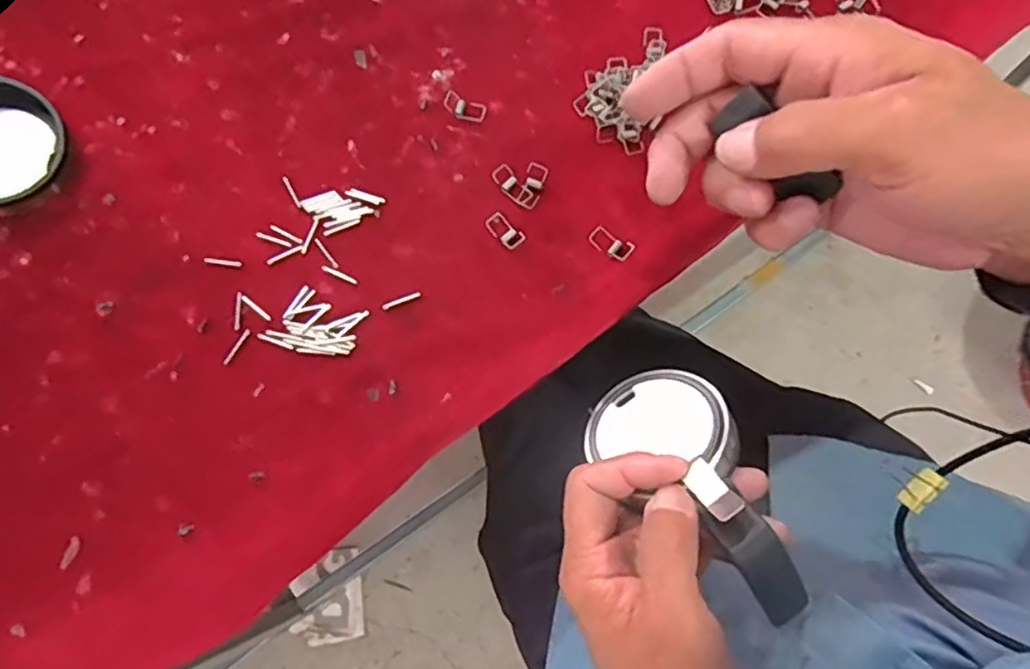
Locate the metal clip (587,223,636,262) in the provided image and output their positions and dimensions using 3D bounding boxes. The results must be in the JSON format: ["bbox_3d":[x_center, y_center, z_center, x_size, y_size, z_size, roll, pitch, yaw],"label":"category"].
[{"bbox_3d":[0.050,-0.048,0.333,0.023,0.004,0.012,38,79,11],"label":"metal clip"}]

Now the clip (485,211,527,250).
[{"bbox_3d":[-0.005,-0.055,0.338,0.012,0.004,0.023,-42,78,-9],"label":"clip"}]

